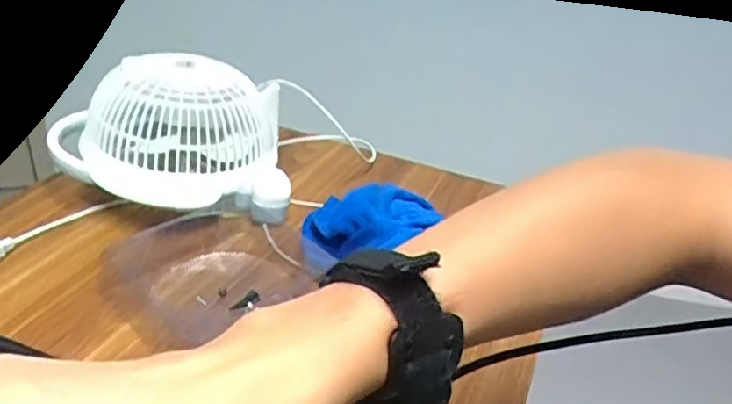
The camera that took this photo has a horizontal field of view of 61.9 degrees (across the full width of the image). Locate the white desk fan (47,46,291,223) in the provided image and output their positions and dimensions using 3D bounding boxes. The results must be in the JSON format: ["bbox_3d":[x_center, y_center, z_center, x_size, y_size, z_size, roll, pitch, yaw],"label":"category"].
[{"bbox_3d":[-0.220,-0.079,0.713,0.259,0.139,0.189,4,31,-4],"label":"white desk fan"}]

